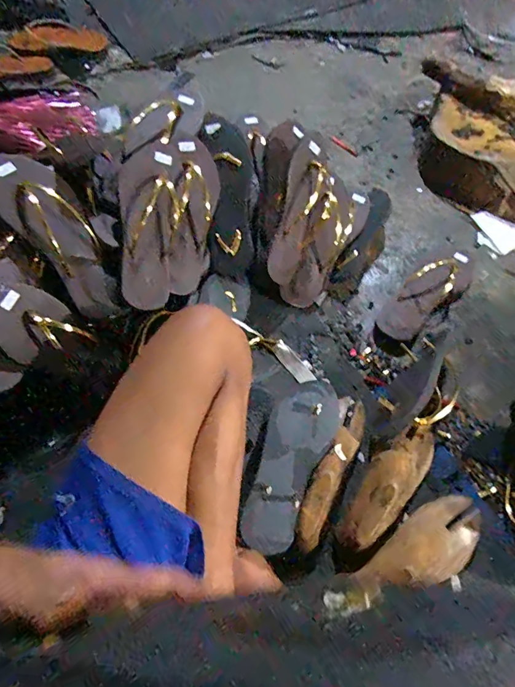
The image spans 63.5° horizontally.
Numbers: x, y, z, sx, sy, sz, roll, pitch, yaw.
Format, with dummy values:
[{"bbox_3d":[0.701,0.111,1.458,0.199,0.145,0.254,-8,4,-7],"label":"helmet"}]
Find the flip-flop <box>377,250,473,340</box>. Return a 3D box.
[{"bbox_3d":[0.319,-0.100,0.764,0.093,0.046,0.226,40,70,20],"label":"flip-flop"}]

